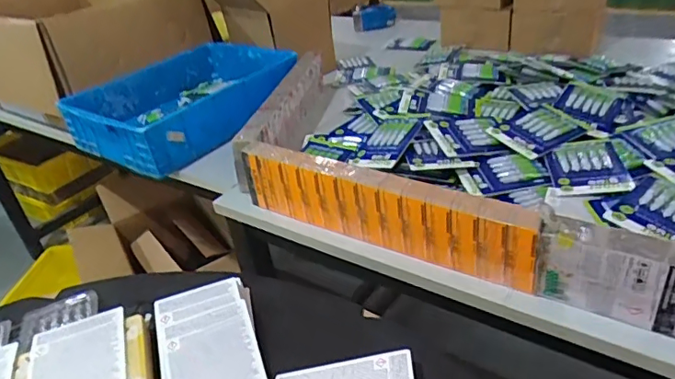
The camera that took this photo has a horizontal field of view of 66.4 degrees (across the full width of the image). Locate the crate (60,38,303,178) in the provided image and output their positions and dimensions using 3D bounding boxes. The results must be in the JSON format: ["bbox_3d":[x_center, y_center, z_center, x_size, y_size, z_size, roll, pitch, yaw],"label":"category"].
[{"bbox_3d":[-0.379,-0.233,1.323,0.409,0.120,0.513,15,38,32],"label":"crate"}]

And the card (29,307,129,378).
[{"bbox_3d":[-0.319,0.216,0.635,0.112,0.004,0.164,-16,35,-16],"label":"card"}]

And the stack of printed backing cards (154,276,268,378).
[{"bbox_3d":[-0.162,0.207,0.657,0.123,0.009,0.213,-19,45,-10],"label":"stack of printed backing cards"}]

